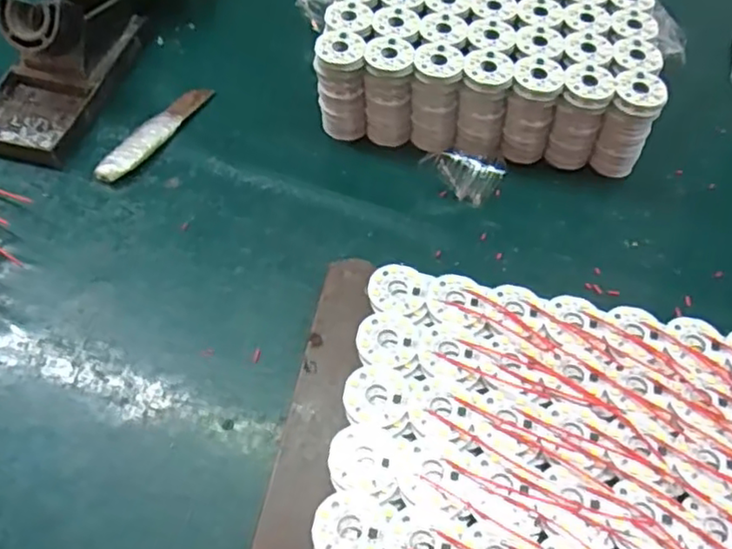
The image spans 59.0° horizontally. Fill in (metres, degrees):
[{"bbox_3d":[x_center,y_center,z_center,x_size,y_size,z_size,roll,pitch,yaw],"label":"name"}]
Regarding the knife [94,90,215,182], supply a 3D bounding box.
[{"bbox_3d":[-0.145,-0.098,0.443,0.020,0.010,0.102,27,59,15],"label":"knife"}]

